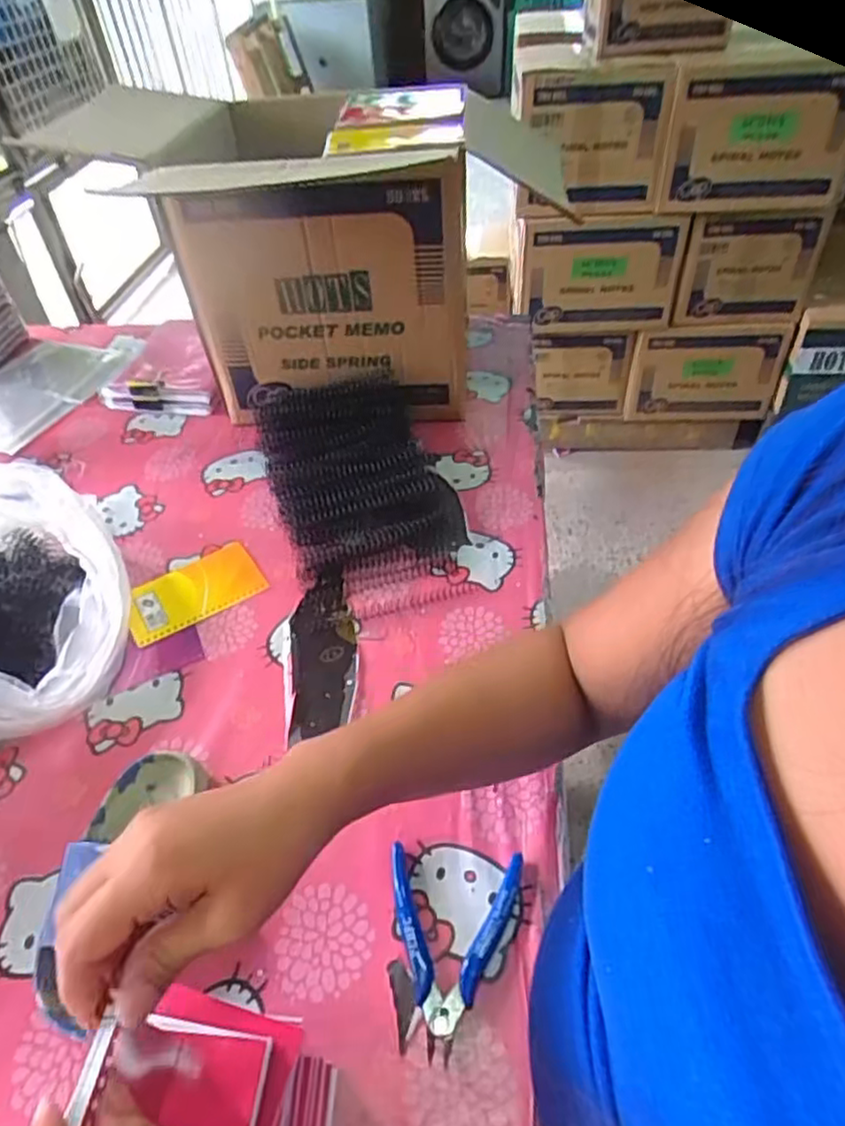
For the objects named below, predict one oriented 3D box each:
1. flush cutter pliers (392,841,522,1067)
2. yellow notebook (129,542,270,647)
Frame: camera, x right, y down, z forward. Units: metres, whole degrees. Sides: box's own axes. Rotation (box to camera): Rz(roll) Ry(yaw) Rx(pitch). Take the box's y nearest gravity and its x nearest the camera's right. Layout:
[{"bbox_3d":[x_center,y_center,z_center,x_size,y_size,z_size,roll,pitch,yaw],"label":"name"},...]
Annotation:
[{"bbox_3d":[0.012,0.238,0.424,0.085,0.015,0.114,6,46,10],"label":"flush cutter pliers"},{"bbox_3d":[-0.224,0.027,0.657,0.127,0.005,0.074,-26,49,-21],"label":"yellow notebook"}]

